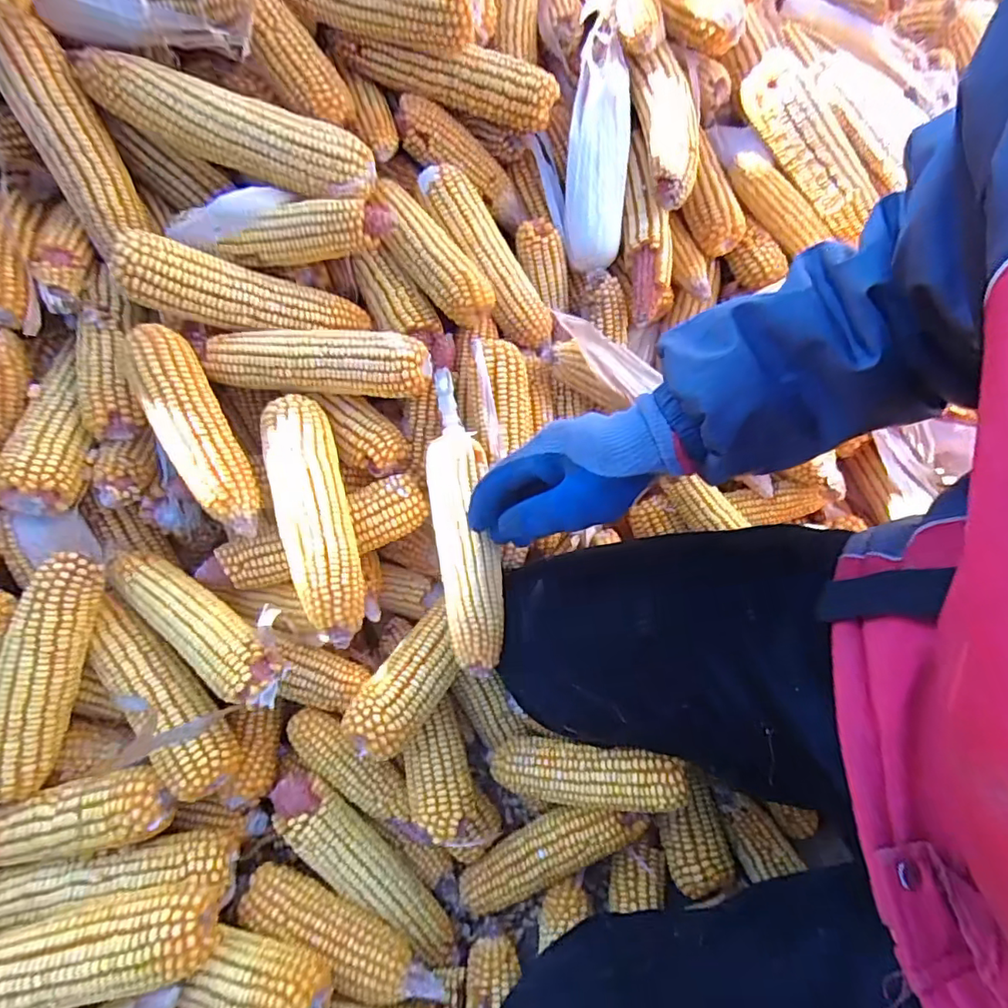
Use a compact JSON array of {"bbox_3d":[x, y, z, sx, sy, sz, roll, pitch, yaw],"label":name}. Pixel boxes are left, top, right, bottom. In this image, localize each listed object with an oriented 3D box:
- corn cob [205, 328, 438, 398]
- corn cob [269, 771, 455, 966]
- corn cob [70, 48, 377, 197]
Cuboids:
[{"bbox_3d":[-0.160,-0.128,0.494,0.185,0.041,0.054,1,61,-3],"label":"corn cob"},{"bbox_3d":[-0.113,0.302,0.467,0.201,0.046,0.051,45,66,-3],"label":"corn cob"},{"bbox_3d":[-0.230,-0.316,0.476,0.231,0.047,0.040,13,60,-13],"label":"corn cob"}]

